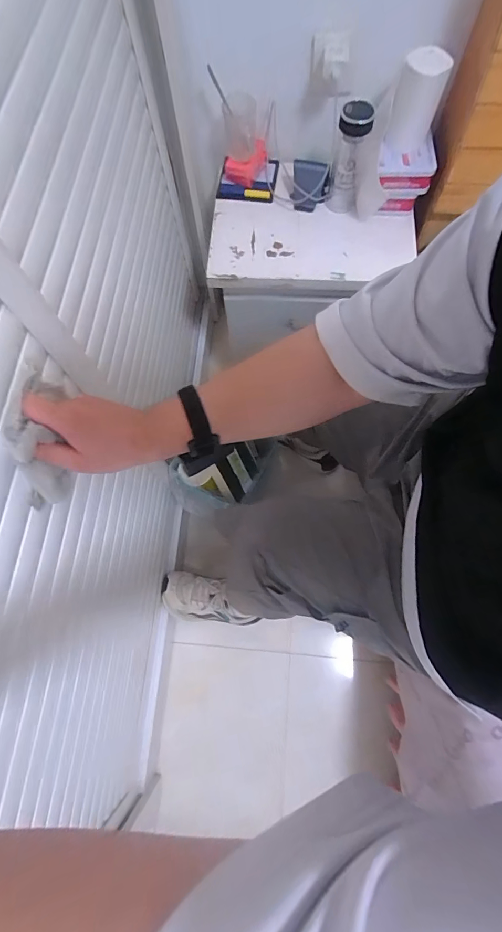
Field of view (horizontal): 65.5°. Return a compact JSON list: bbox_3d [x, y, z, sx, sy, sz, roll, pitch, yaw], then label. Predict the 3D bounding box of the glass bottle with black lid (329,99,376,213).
[{"bbox_3d":[0.203,-0.630,0.808,0.065,0.184,0.054,12,72,6],"label":"glass bottle with black lid"}]

